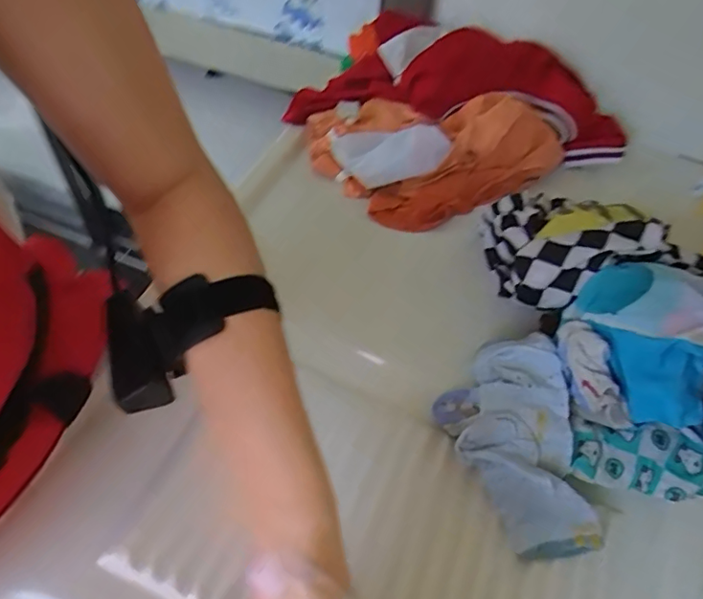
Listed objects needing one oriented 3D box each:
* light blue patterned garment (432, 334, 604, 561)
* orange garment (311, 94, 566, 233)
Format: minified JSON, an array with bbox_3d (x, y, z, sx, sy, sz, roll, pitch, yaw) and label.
[{"bbox_3d":[0.125,0.114,0.421,0.091,0.080,0.151,-7,53,-10],"label":"light blue patterned garment"},{"bbox_3d":[0.110,-0.200,0.648,0.284,0.086,0.187,-24,58,-21],"label":"orange garment"}]

